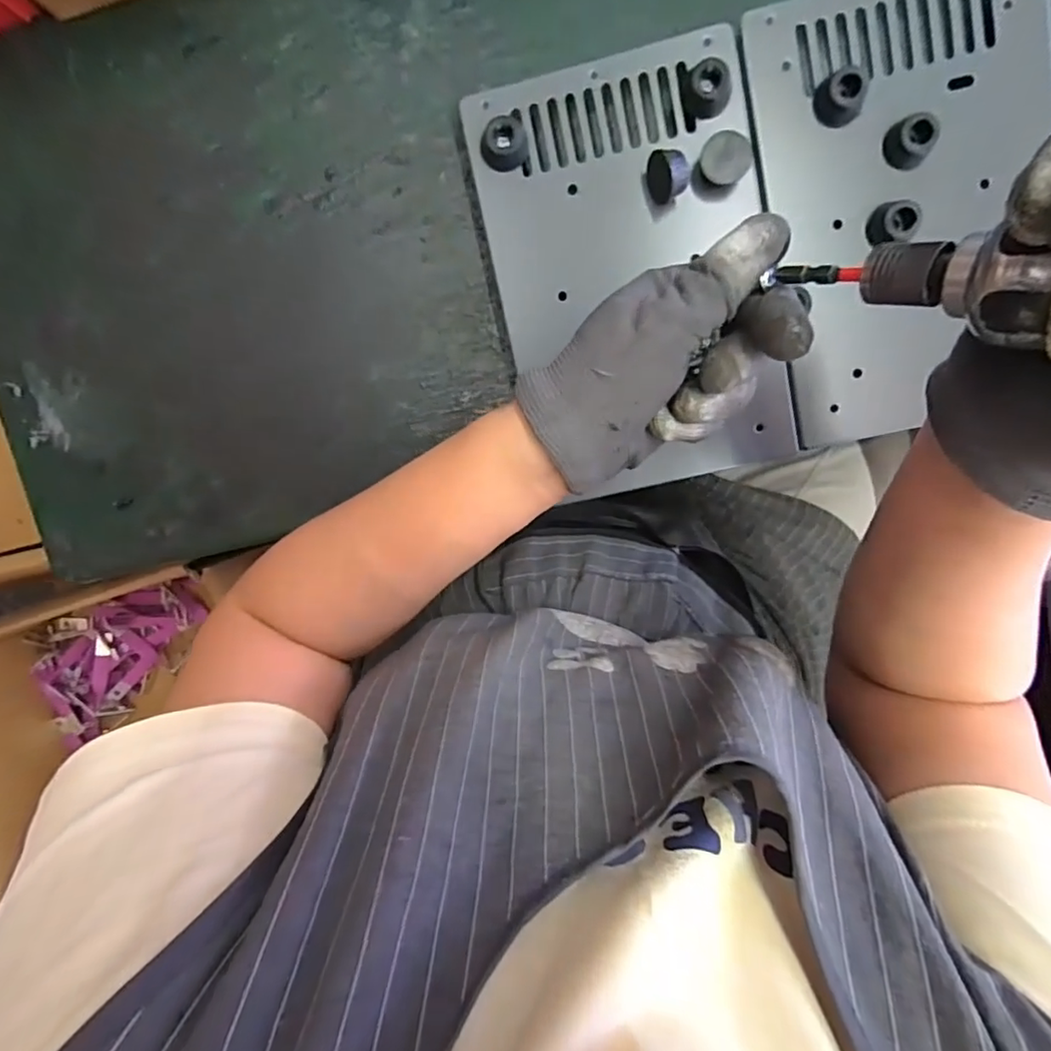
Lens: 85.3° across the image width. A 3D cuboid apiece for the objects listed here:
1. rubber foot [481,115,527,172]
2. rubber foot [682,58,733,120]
[{"bbox_3d":[-0.012,-0.204,0.306,0.024,0.014,0.021,2,99,3],"label":"rubber foot"},{"bbox_3d":[0.094,-0.226,0.296,0.025,0.014,0.021,27,100,-1],"label":"rubber foot"}]

